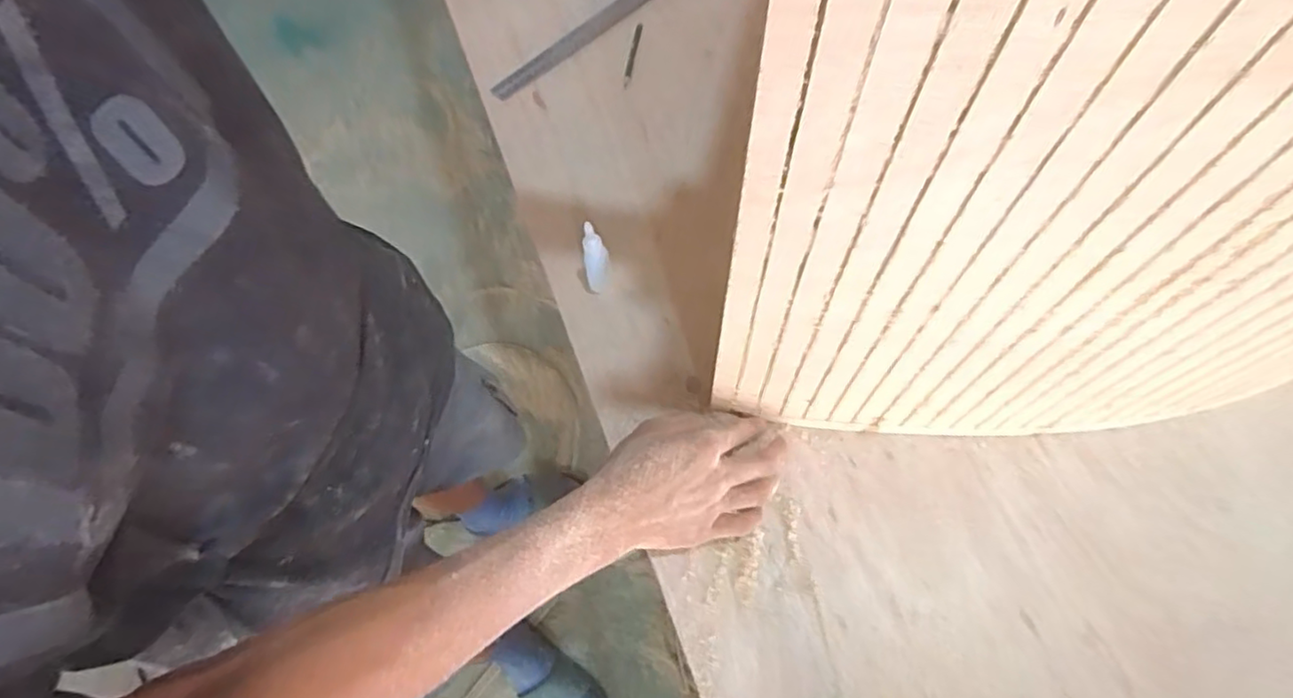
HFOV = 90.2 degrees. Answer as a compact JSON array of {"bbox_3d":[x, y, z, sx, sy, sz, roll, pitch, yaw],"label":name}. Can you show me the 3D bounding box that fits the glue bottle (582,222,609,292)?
[{"bbox_3d":[-0.045,-0.081,0.571,0.022,0.080,0.017,-12,65,-3],"label":"glue bottle"}]

